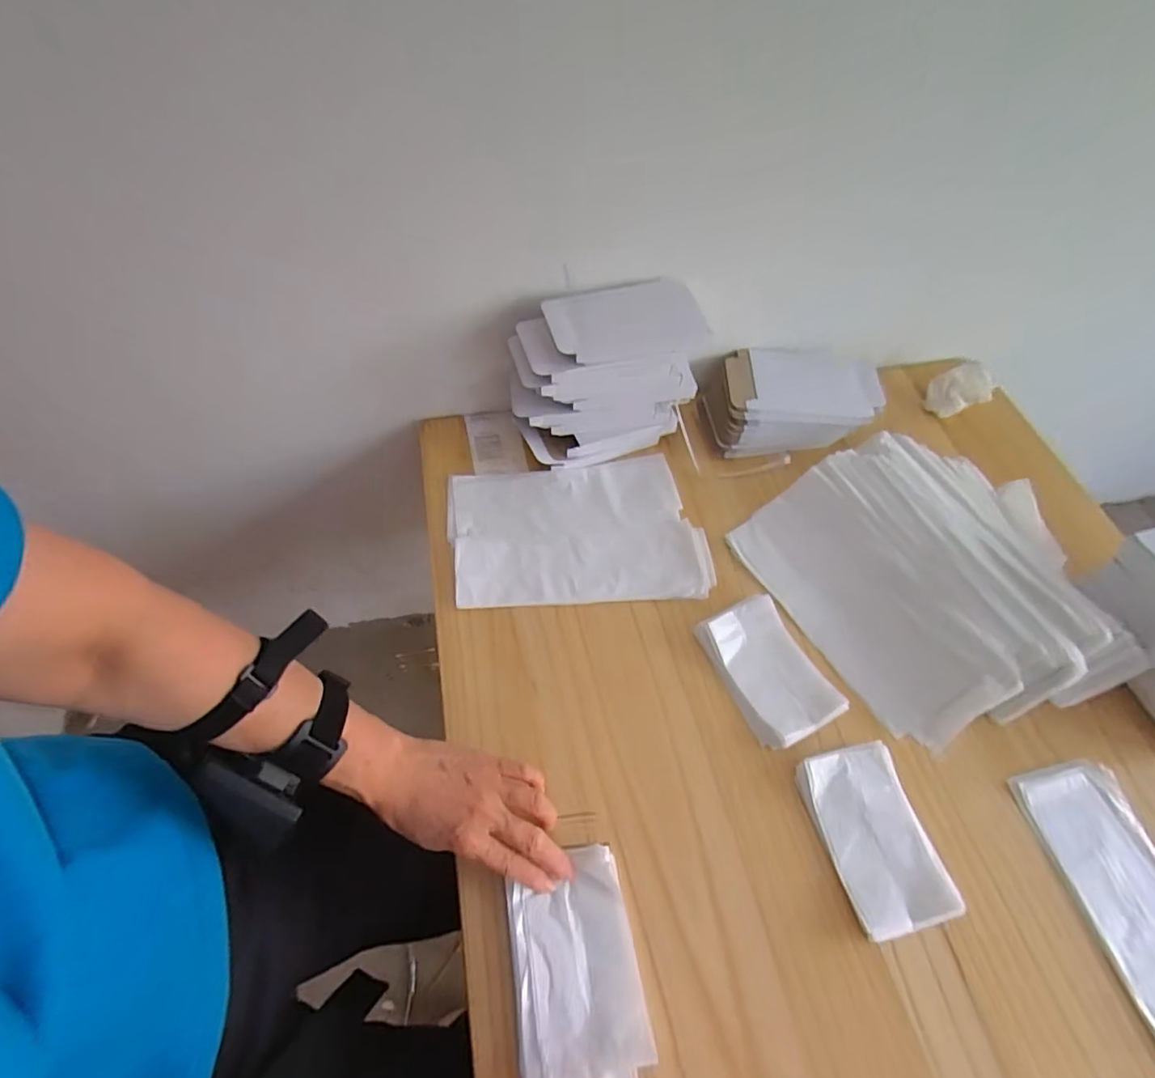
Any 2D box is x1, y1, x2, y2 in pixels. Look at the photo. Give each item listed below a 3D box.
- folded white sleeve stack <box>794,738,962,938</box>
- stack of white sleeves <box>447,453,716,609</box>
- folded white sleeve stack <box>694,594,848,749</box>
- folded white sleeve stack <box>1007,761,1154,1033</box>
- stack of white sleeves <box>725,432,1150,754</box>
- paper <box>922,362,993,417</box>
[{"bbox_3d":[0.243,0.239,0.467,0.080,0.009,0.131,-10,58,-9],"label":"folded white sleeve stack"},{"bbox_3d":[-0.001,-0.009,0.615,0.260,0.012,0.172,-5,57,-6],"label":"stack of white sleeves"},{"bbox_3d":[0.177,0.122,0.538,0.081,0.017,0.128,-22,60,-16],"label":"folded white sleeve stack"},{"bbox_3d":[0.447,0.308,0.441,0.091,0.014,0.250,-8,58,-8],"label":"folded white sleeve stack"},{"bbox_3d":[0.366,0.028,0.573,0.292,0.073,0.308,-26,62,-18],"label":"stack of white sleeves"},{"bbox_3d":[0.484,-0.185,0.734,0.069,0.050,0.059,-25,61,-18],"label":"paper"}]

